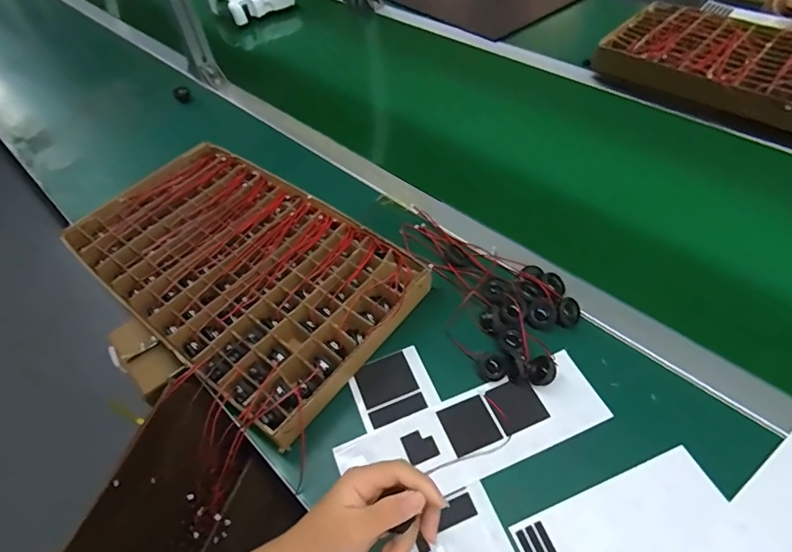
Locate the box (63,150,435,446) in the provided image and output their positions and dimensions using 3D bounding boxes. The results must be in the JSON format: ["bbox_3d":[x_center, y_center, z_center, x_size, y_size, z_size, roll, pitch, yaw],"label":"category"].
[{"bbox_3d":[-0.200,-0.020,0.585,0.447,0.044,0.259,31,60,26],"label":"box"}]

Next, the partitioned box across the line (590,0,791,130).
[{"bbox_3d":[0.605,-0.356,0.772,0.301,0.058,0.451,-40,58,-24],"label":"partitioned box across the line"}]

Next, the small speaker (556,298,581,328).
[{"bbox_3d":[0.192,0.041,0.513,0.030,0.009,0.033,30,76,-19],"label":"small speaker"}]

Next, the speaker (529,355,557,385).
[{"bbox_3d":[0.151,0.099,0.472,0.025,0.020,0.029,14,54,16],"label":"speaker"}]

